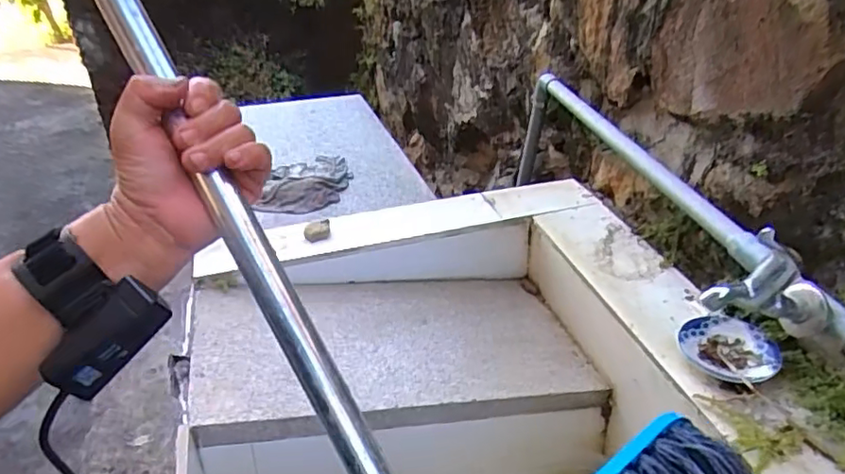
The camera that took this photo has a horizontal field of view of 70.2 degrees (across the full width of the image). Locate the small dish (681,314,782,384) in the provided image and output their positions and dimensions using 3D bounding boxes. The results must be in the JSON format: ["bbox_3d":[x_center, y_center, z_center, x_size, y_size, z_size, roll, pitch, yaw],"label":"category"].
[{"bbox_3d":[0.326,0.120,0.642,0.093,0.021,0.088,0,31,0],"label":"small dish"}]

